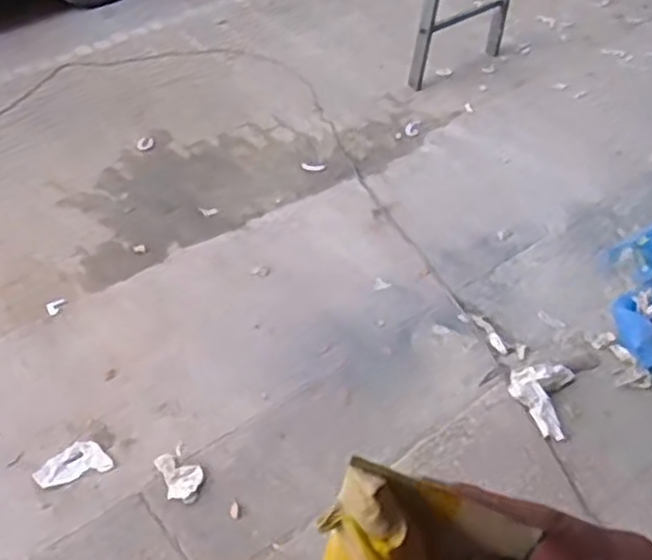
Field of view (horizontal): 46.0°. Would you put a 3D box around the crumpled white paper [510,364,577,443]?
[{"bbox_3d":[0.522,0.276,1.871,0.142,0.061,0.190,12,46,13],"label":"crumpled white paper"}]

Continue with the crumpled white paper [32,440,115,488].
[{"bbox_3d":[-0.607,0.433,1.840,0.172,0.019,0.111,-16,47,-15],"label":"crumpled white paper"}]

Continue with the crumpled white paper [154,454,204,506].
[{"bbox_3d":[-0.333,0.449,1.769,0.088,0.035,0.167,-19,48,-18],"label":"crumpled white paper"}]

